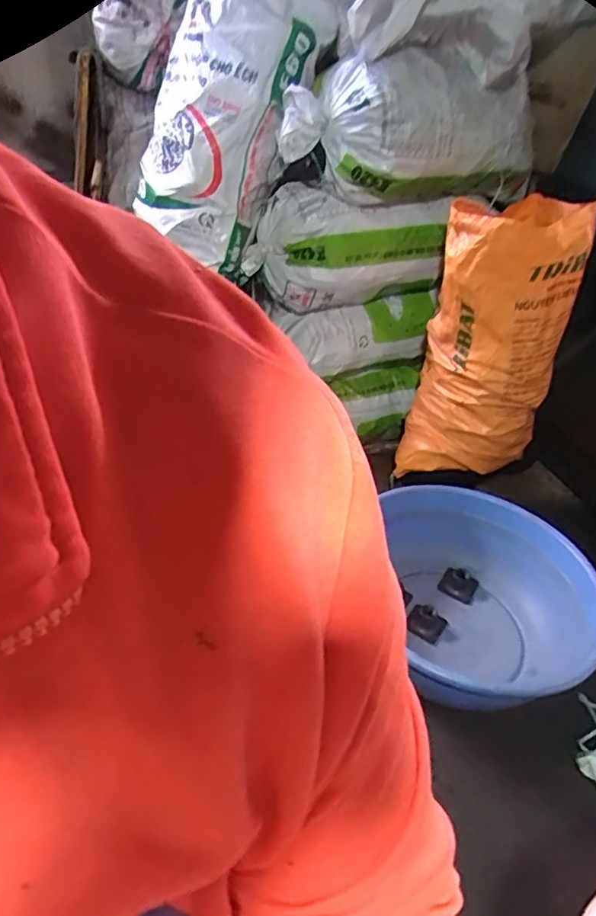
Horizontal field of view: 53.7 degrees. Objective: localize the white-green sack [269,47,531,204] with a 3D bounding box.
[{"bbox_3d":[0.346,-0.935,1.660,0.415,0.329,0.783,31,42,29],"label":"white-green sack"}]

